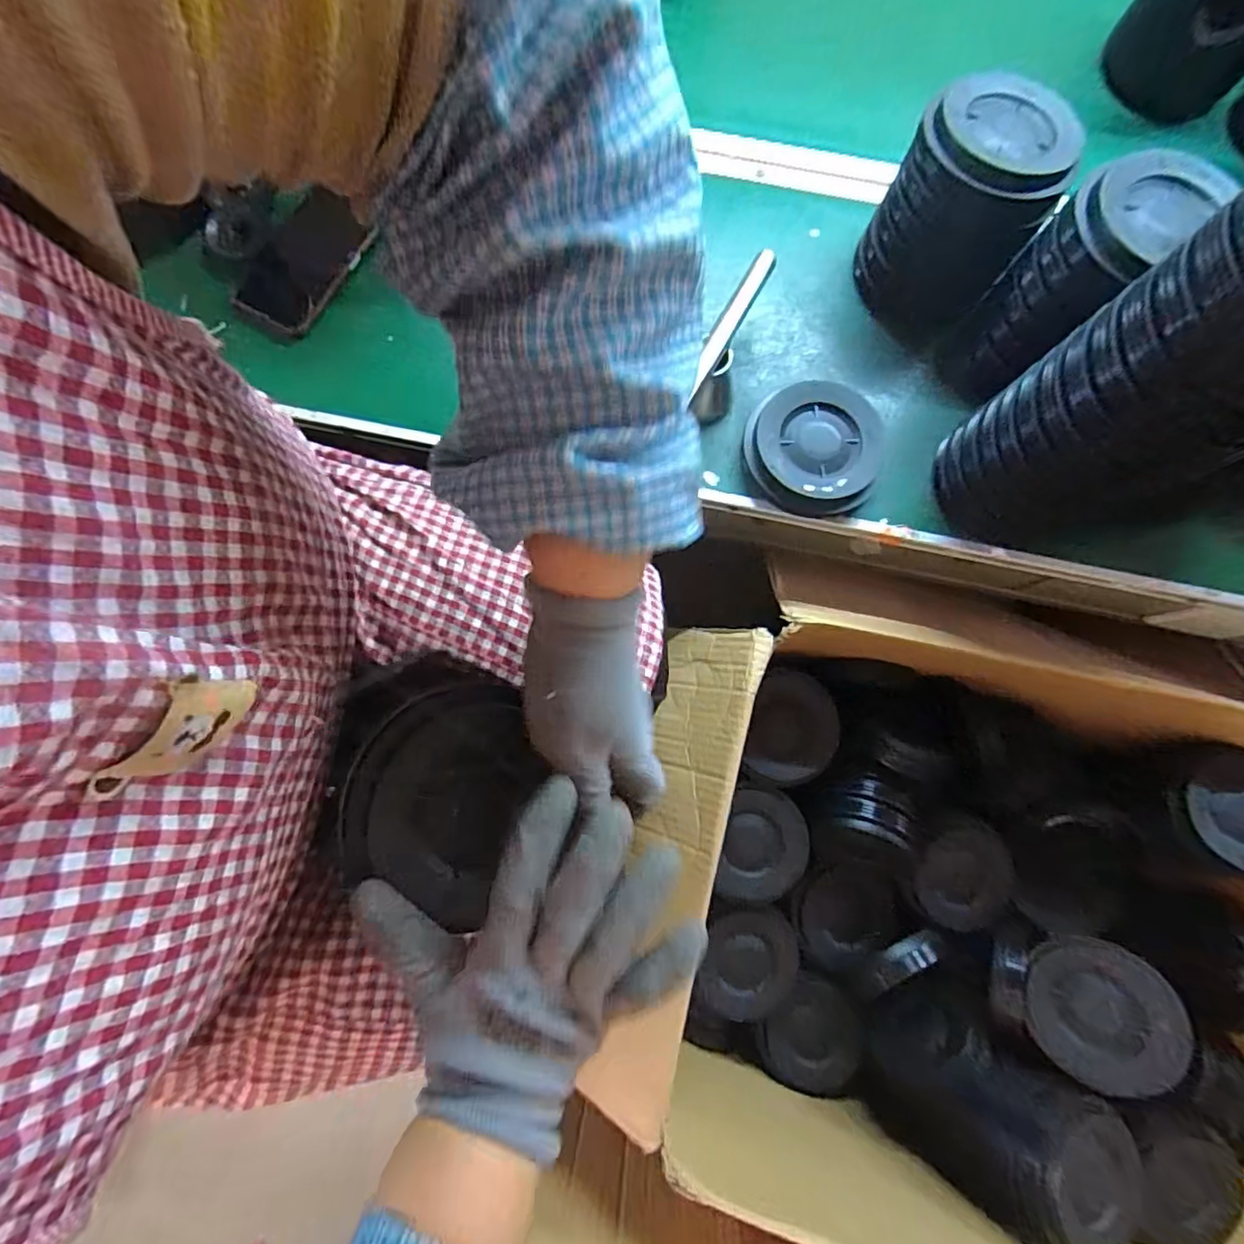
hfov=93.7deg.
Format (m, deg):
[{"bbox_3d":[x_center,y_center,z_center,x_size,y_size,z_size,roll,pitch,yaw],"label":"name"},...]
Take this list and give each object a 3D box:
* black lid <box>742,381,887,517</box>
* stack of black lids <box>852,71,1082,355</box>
[{"bbox_3d":[0.163,-0.151,0.501,0.110,0.028,0.113,0,79,0],"label":"black lid"},{"bbox_3d":[0.277,-0.342,0.491,0.117,0.131,0.136,24,80,4],"label":"stack of black lids"}]

